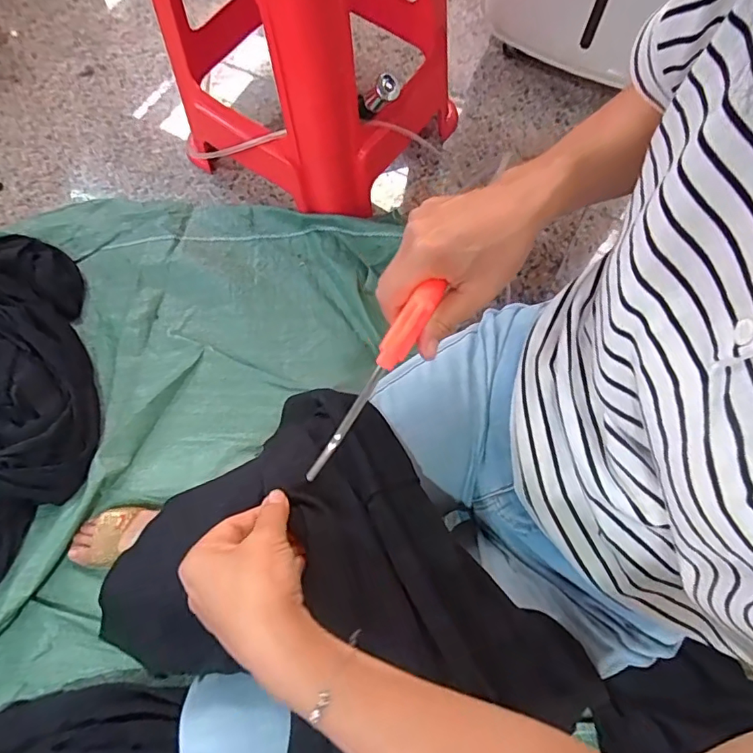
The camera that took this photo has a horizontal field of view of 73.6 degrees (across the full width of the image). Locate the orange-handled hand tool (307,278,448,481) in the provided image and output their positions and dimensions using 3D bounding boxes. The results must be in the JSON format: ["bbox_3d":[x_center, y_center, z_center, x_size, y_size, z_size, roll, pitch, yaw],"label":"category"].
[{"bbox_3d":[-0.001,0.003,0.335,0.019,0.026,0.155,34,94,9],"label":"orange-handled hand tool"}]

